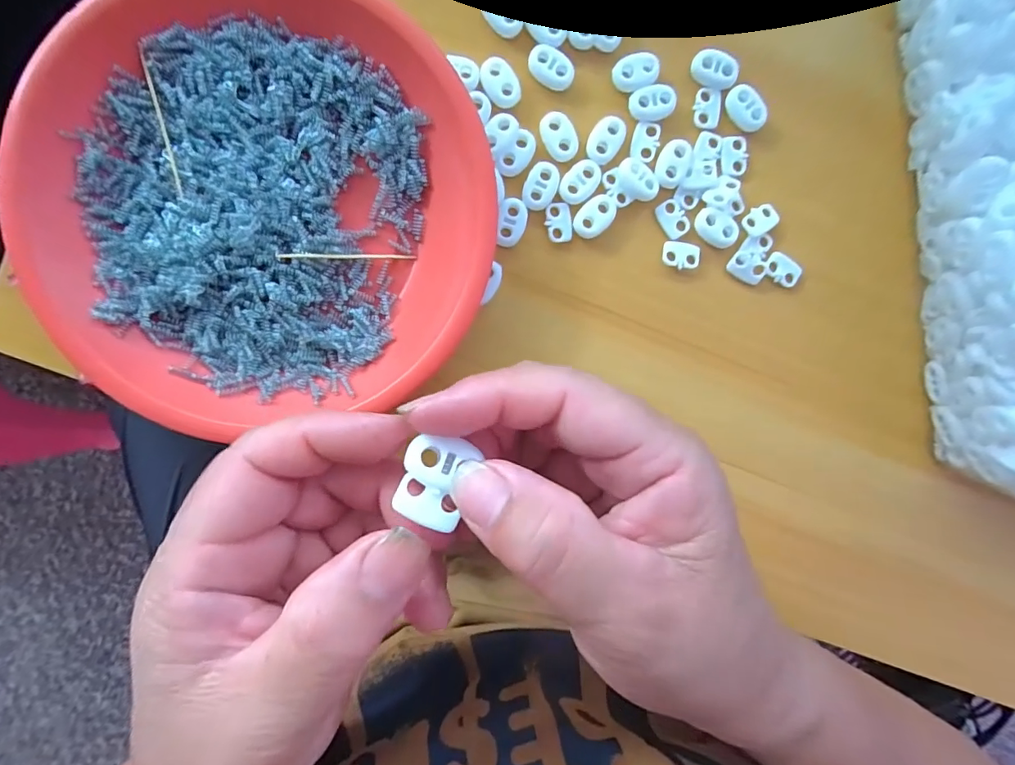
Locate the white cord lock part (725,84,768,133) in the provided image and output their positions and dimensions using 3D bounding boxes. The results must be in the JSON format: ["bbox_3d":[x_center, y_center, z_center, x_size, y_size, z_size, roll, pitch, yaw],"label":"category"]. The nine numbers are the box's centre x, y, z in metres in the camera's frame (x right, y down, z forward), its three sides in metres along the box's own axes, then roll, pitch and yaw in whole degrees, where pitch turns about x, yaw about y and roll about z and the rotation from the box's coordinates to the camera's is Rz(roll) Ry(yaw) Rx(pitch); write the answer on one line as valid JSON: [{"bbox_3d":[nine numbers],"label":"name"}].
[{"bbox_3d":[0.115,-0.132,0.235,0.014,0.006,0.022,-41,95,-1],"label":"white cord lock part"}]

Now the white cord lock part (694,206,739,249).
[{"bbox_3d":[0.103,-0.076,0.237,0.023,0.004,0.017,26,91,-5],"label":"white cord lock part"}]

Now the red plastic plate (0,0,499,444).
[{"bbox_3d":[-0.104,-0.077,0.211,0.187,0.022,0.186,0,93,-4],"label":"red plastic plate"}]

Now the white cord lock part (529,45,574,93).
[{"bbox_3d":[0.020,-0.147,0.228,0.022,0.005,0.014,25,91,-5],"label":"white cord lock part"}]

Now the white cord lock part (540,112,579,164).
[{"bbox_3d":[0.025,-0.115,0.229,0.014,0.004,0.023,-32,95,-2],"label":"white cord lock part"}]

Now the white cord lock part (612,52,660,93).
[{"bbox_3d":[0.061,-0.146,0.231,0.022,0.005,0.016,-18,95,-3],"label":"white cord lock part"}]

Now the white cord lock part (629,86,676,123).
[{"bbox_3d":[0.069,-0.133,0.232,0.022,0.004,0.016,-10,94,-4],"label":"white cord lock part"}]

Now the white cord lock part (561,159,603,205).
[{"bbox_3d":[0.035,-0.096,0.230,0.015,0.004,0.022,42,90,-6],"label":"white cord lock part"}]

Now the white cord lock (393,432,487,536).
[{"bbox_3d":[-0.019,0.026,0.129,0.019,0.006,0.023,25,91,-5],"label":"white cord lock"}]

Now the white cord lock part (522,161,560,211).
[{"bbox_3d":[0.016,-0.093,0.229,0.015,0.004,0.022,21,92,-5],"label":"white cord lock part"}]

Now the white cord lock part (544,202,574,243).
[{"bbox_3d":[0.025,-0.077,0.234,0.013,0.004,0.018,-5,94,-4],"label":"white cord lock part"}]

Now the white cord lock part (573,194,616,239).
[{"bbox_3d":[0.042,-0.080,0.234,0.014,0.004,0.023,38,90,-6],"label":"white cord lock part"}]

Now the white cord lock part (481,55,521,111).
[{"bbox_3d":[-0.003,-0.139,0.225,0.015,0.004,0.022,-27,95,-2],"label":"white cord lock part"}]

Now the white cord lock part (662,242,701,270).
[{"bbox_3d":[0.085,-0.063,0.239,0.018,0.004,0.013,9,93,-5],"label":"white cord lock part"}]

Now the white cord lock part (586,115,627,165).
[{"bbox_3d":[0.047,-0.115,0.231,0.015,0.004,0.023,31,91,-6],"label":"white cord lock part"}]

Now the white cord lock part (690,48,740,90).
[{"bbox_3d":[0.099,-0.149,0.233,0.022,0.007,0.015,24,91,-5],"label":"white cord lock part"}]

